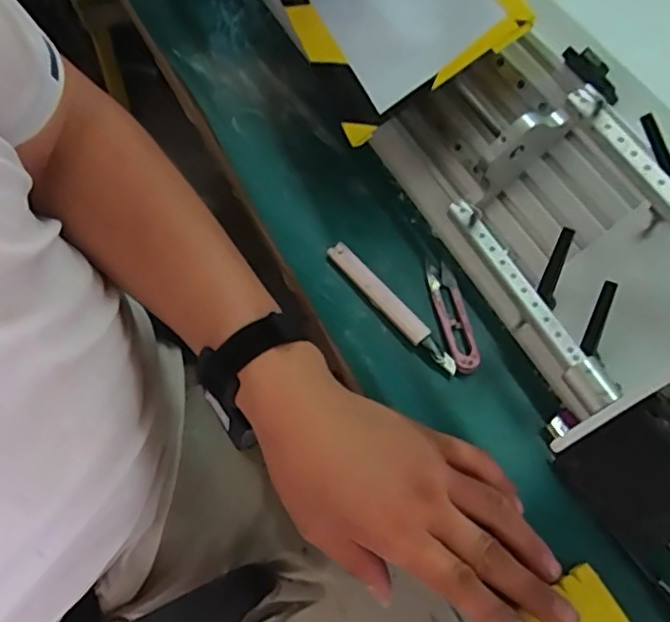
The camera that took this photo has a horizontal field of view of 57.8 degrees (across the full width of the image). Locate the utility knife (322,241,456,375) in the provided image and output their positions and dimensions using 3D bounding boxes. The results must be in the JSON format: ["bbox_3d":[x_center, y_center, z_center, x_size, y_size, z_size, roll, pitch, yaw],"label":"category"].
[{"bbox_3d":[0.041,-0.005,0.454,0.015,0.009,0.133,-35,69,-20],"label":"utility knife"}]

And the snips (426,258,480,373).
[{"bbox_3d":[0.087,0.001,0.456,0.022,0.012,0.096,-9,62,-8],"label":"snips"}]

